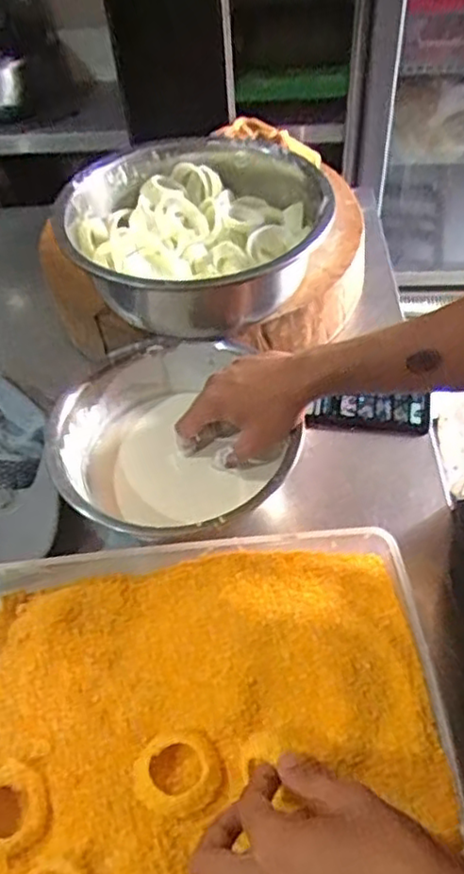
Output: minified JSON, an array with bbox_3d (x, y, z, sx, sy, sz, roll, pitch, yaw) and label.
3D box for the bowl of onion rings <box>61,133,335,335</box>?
[{"bbox_3d":[-0.038,-0.223,0.706,0.262,0.086,0.278,-2,51,3],"label":"bowl of onion rings"}]

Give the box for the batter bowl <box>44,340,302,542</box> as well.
[{"bbox_3d":[-0.053,0.007,0.647,0.222,0.077,0.220,-2,51,3],"label":"batter bowl"}]

